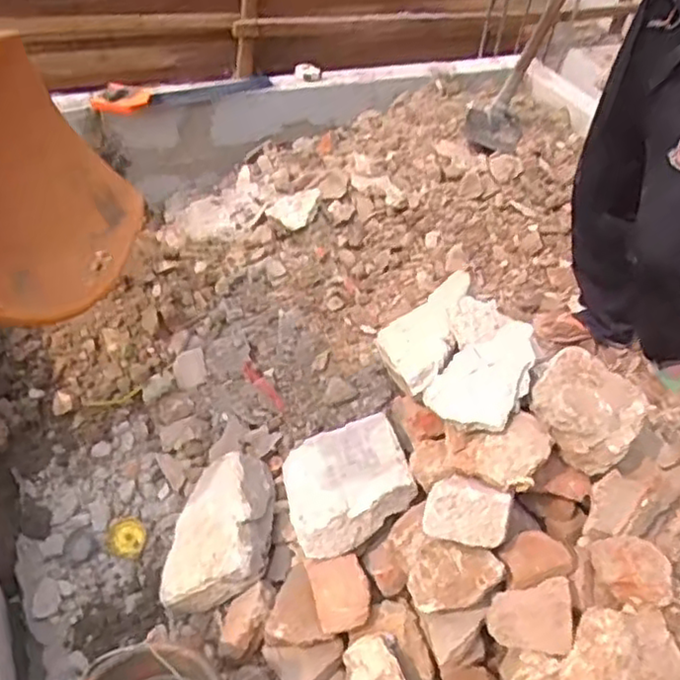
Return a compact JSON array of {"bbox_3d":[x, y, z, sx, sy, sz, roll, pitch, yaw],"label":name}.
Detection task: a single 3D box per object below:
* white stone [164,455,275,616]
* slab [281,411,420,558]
[{"bbox_3d":[-0.197,0.325,1.169,0.152,0.102,0.263,-1,76,26],"label":"white stone"},{"bbox_3d":[0.011,0.226,1.109,0.204,0.060,0.189,-23,56,-7],"label":"slab"}]

